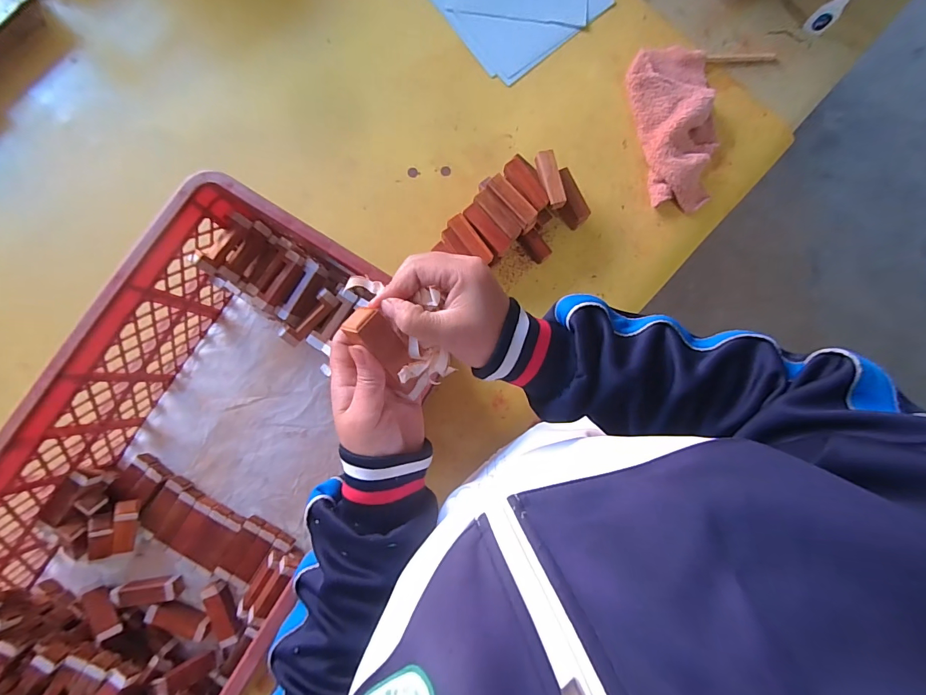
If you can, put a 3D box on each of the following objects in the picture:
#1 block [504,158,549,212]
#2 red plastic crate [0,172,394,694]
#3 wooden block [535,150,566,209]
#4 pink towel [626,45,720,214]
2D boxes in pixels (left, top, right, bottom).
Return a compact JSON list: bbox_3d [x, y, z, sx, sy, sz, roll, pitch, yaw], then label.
[{"bbox_3d":[0.089,-0.225,0.563,0.029,0.014,0.078,-33,88,-6],"label":"block"},{"bbox_3d":[-0.313,0.169,0.471,0.304,0.175,0.639,30,84,-1],"label":"red plastic crate"},{"bbox_3d":[0.123,-0.234,0.567,0.025,0.015,0.078,-17,87,-5],"label":"wooden block"},{"bbox_3d":[0.338,-0.346,0.628,0.132,0.044,0.255,-11,86,-5],"label":"pink towel"}]

